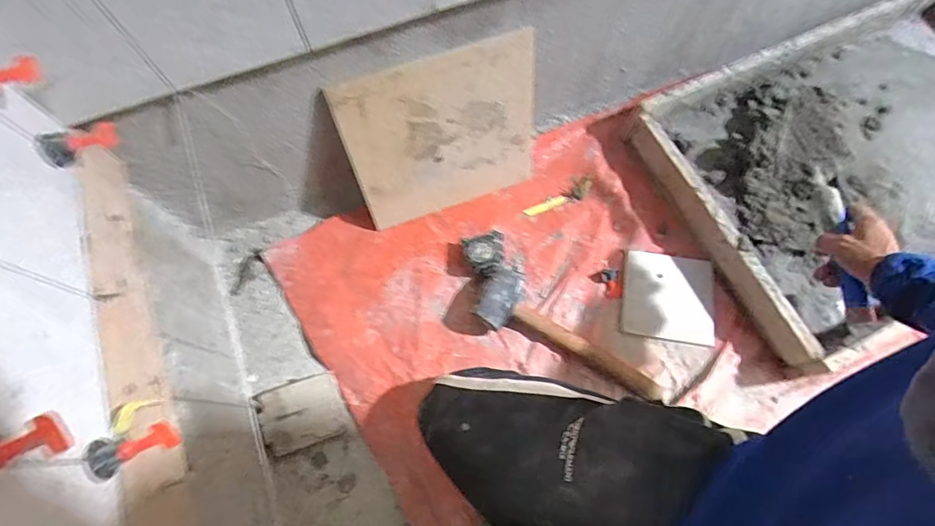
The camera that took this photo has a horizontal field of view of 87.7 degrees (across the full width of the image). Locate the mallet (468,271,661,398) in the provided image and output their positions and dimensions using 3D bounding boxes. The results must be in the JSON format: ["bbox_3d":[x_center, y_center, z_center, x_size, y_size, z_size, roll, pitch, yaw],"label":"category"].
[{"bbox_3d":[0.163,0.124,0.770,0.319,0.058,0.105,33,74,11],"label":"mallet"}]

